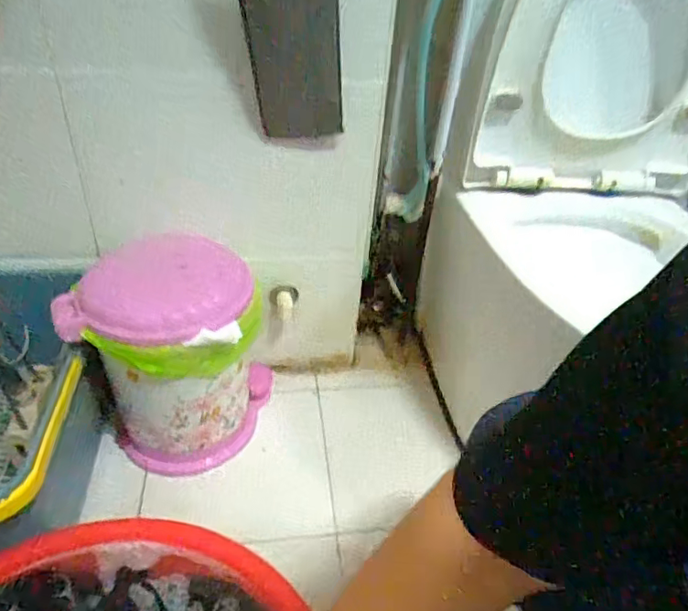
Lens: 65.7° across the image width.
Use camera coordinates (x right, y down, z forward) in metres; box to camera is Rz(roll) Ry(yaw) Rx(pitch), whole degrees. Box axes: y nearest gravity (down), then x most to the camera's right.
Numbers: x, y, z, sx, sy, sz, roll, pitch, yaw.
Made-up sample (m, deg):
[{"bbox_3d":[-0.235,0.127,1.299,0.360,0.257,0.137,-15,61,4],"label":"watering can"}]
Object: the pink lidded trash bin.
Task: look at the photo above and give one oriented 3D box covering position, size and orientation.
[{"bbox_3d":[-0.268,0.091,0.853,0.243,0.350,0.219,6,38,1],"label":"pink lidded trash bin"}]

